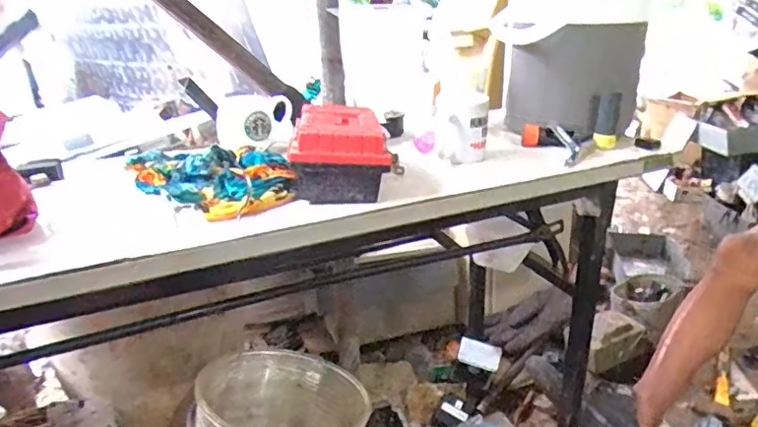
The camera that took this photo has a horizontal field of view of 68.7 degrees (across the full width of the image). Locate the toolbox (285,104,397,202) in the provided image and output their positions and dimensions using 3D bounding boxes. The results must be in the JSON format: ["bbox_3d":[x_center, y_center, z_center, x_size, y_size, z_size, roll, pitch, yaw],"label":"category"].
[{"bbox_3d":[-0.048,-0.084,0.752,0.121,0.089,0.171,-2,23,-1],"label":"toolbox"}]

